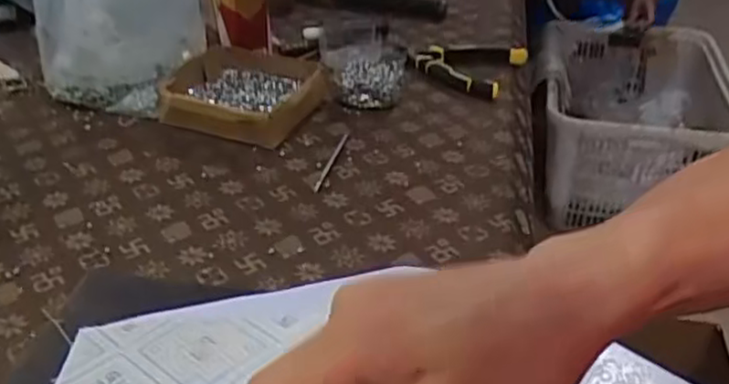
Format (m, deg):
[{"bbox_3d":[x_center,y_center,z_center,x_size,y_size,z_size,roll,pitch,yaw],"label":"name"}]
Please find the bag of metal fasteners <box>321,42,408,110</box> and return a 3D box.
[{"bbox_3d":[0.002,-0.149,0.813,0.096,0.037,0.195,-2,33,-7],"label":"bag of metal fasteners"}]

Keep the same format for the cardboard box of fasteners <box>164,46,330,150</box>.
[{"bbox_3d":[-0.117,-0.096,0.713,0.144,0.057,0.134,9,34,9],"label":"cardboard box of fasteners"}]

